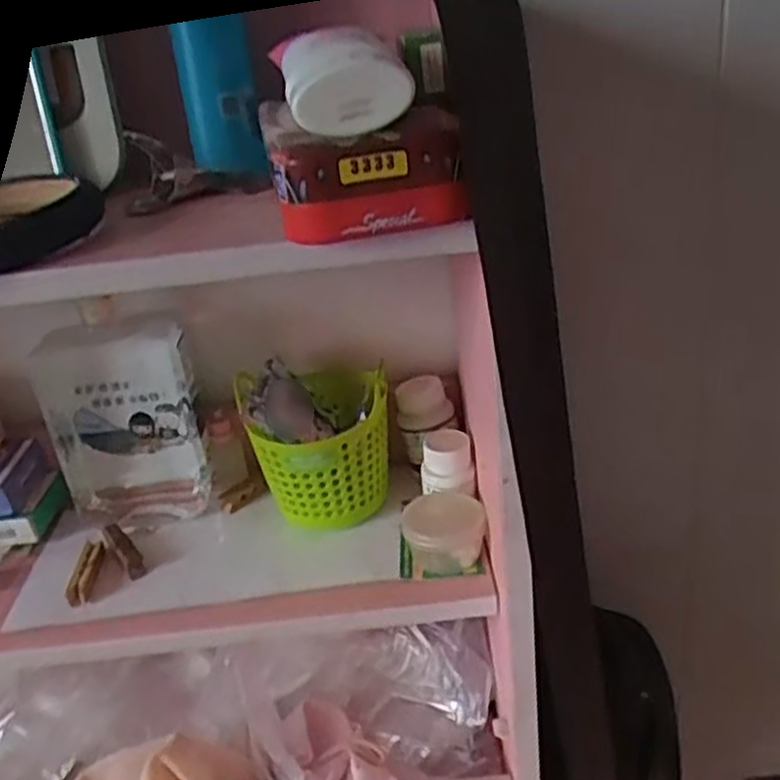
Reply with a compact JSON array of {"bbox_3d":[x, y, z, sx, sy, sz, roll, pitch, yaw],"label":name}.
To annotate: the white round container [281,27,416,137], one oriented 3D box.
[{"bbox_3d":[-0.019,-0.131,0.336,0.051,0.035,0.039,-10,27,-4],"label":"white round container"}]

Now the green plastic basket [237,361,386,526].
[{"bbox_3d":[-0.055,0.032,0.590,0.101,0.093,0.126,-14,27,-13],"label":"green plastic basket"}]

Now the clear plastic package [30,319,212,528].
[{"bbox_3d":[-0.200,0.027,0.596,0.108,0.151,0.035,-11,27,-6],"label":"clear plastic package"}]

